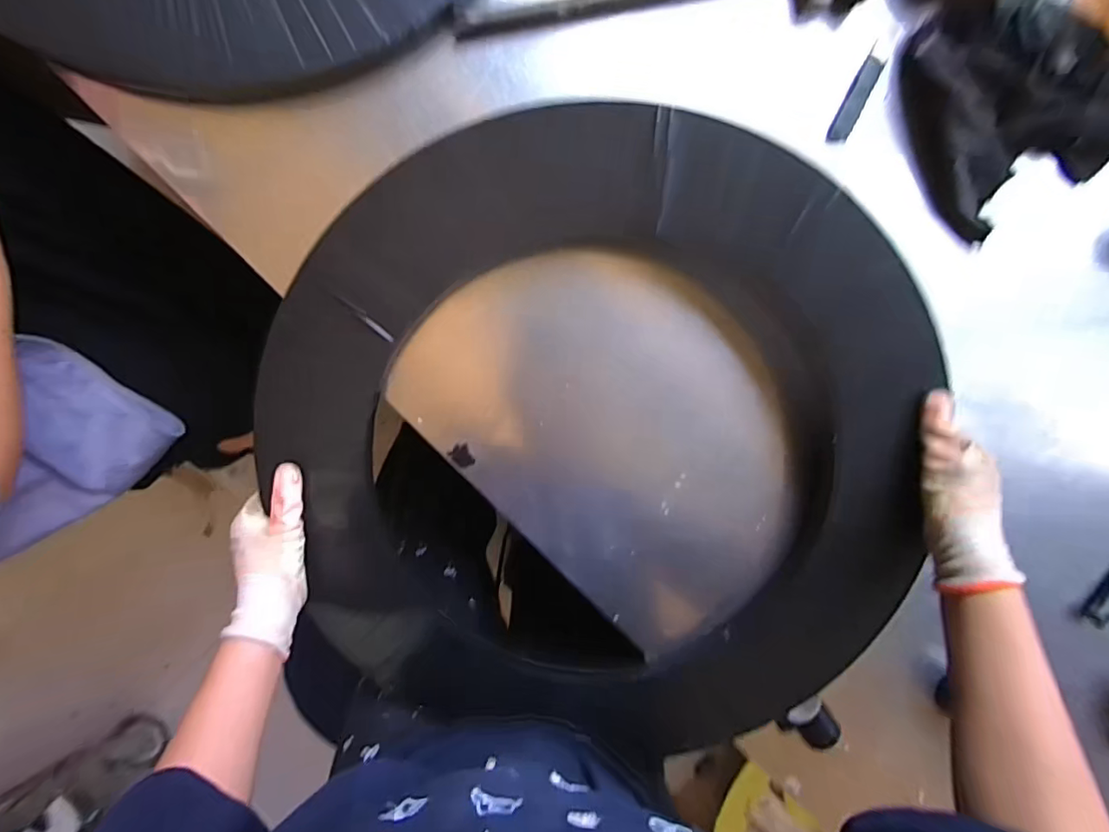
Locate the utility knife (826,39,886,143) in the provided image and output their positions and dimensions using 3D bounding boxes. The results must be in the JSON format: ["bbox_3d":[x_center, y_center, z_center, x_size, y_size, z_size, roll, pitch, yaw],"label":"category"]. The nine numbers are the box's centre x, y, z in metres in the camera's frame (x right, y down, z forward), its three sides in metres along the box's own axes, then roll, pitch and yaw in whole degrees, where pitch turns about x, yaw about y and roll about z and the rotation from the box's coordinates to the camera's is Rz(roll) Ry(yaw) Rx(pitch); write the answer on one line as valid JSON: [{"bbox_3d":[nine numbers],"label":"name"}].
[{"bbox_3d":[0.259,-0.273,0.454,0.017,0.013,0.083,25,96,-6],"label":"utility knife"}]

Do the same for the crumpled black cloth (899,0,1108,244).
[{"bbox_3d":[0.392,-0.272,0.447,0.186,0.037,0.186,-31,99,1],"label":"crumpled black cloth"}]

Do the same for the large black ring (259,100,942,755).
[{"bbox_3d":[0.034,0.044,0.471,0.541,0.106,0.544,0,98,-3],"label":"large black ring"}]

